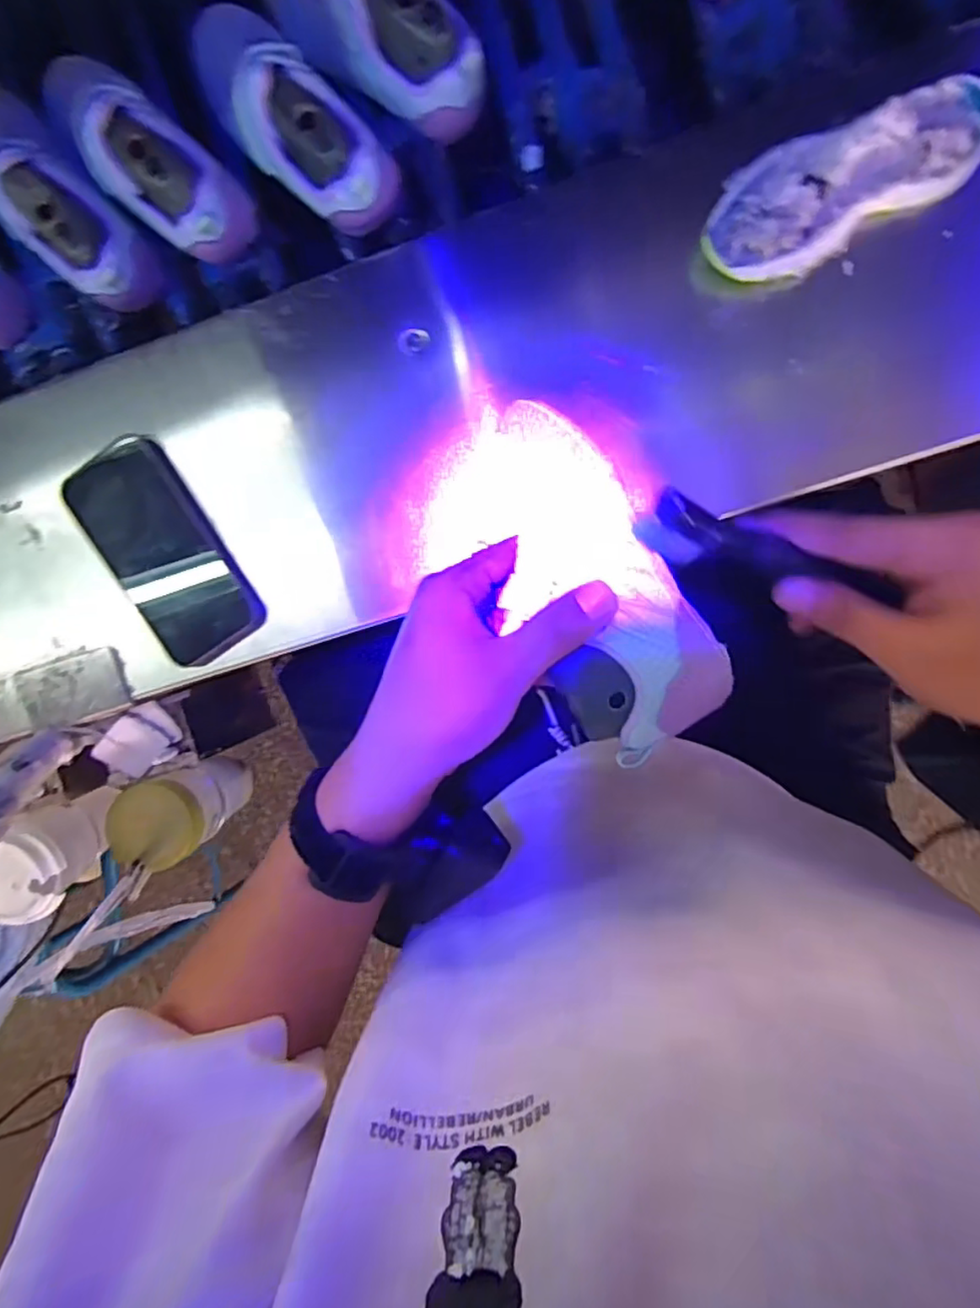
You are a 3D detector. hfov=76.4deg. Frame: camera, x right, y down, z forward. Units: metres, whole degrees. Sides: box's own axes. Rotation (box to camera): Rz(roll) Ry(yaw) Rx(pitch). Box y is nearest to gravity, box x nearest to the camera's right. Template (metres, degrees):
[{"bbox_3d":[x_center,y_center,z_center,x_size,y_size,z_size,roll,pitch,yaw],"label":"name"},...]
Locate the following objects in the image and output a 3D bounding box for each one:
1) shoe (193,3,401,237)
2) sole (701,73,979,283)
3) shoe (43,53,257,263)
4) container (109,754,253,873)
[{"bbox_3d":[-0.123,-0.342,0.407,0.132,0.062,0.063,38,99,-19],"label":"shoe"},{"bbox_3d":[0.216,-0.284,0.376,0.166,0.031,0.068,-17,99,7],"label":"sole"},{"bbox_3d":[-0.219,-0.321,0.415,0.140,0.061,0.066,35,99,-29],"label":"shoe"},{"bbox_3d":[-0.278,0.141,0.586,0.067,0.137,0.071,-14,99,7],"label":"container"}]

